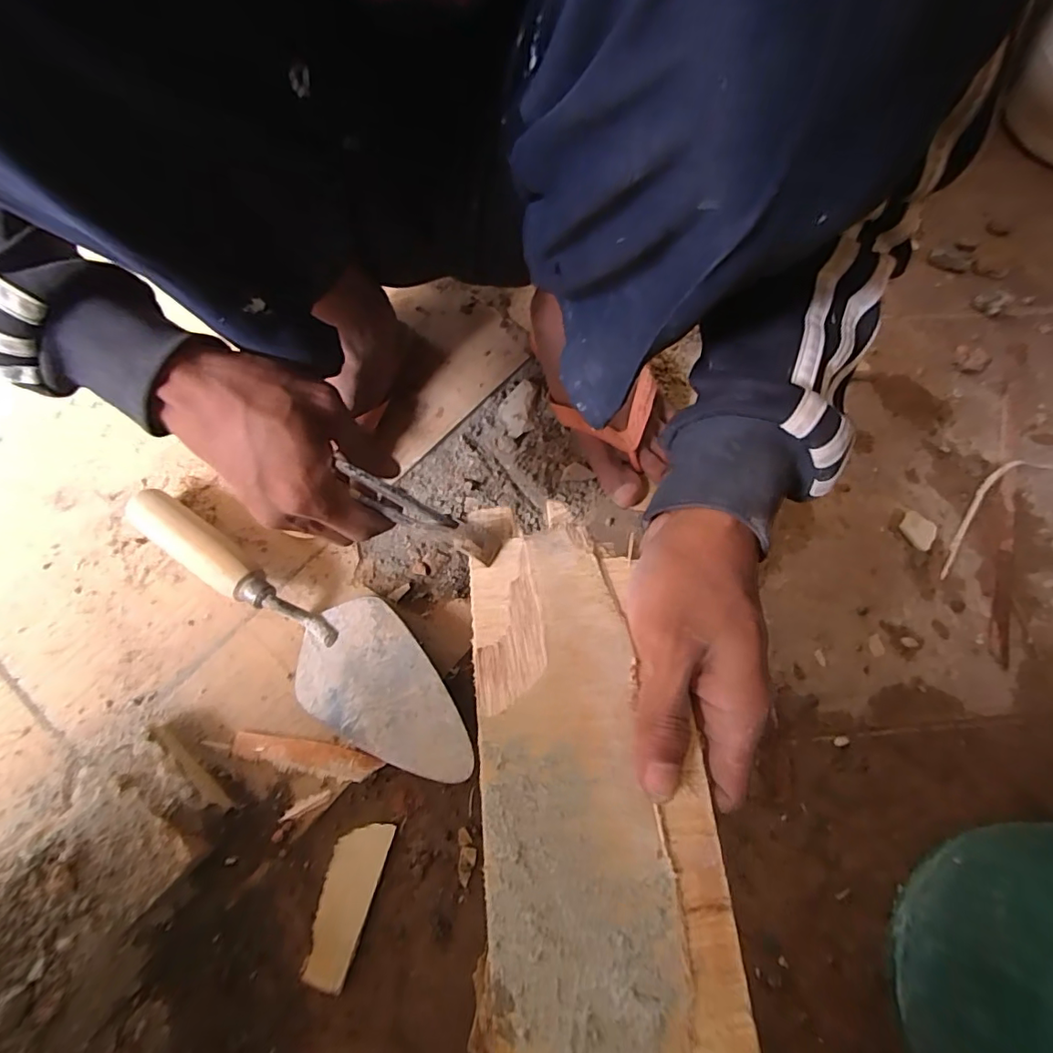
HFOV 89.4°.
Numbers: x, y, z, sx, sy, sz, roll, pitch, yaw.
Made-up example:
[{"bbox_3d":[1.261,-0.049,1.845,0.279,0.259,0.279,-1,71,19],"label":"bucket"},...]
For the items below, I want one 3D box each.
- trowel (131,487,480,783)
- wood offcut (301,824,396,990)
[{"bbox_3d":[-0.160,0.069,0.392,0.310,0.050,0.086,41,73,13],"label":"trowel"},{"bbox_3d":[-0.120,0.243,0.348,0.034,0.004,0.090,14,64,7],"label":"wood offcut"}]

